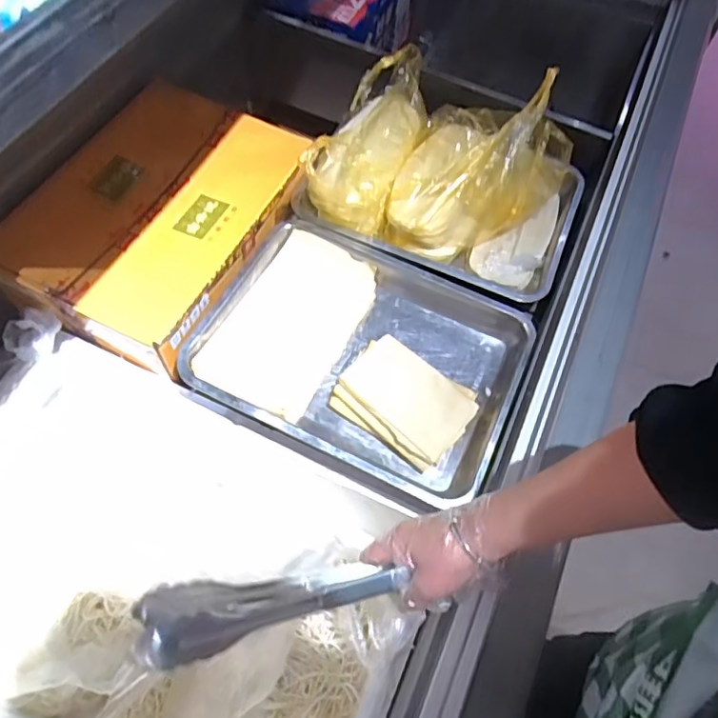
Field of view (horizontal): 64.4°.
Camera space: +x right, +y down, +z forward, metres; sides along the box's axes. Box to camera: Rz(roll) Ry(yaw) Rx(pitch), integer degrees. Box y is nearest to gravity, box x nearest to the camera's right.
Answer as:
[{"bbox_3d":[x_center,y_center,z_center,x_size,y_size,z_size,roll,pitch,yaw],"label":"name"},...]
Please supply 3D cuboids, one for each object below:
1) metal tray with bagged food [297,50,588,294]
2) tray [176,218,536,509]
[{"bbox_3d":[0.132,-0.294,0.829,0.367,0.153,0.363,22,62,8],"label":"metal tray with bagged food"},{"bbox_3d":[0.004,-0.004,0.747,0.387,0.063,0.293,24,62,9],"label":"tray"}]

